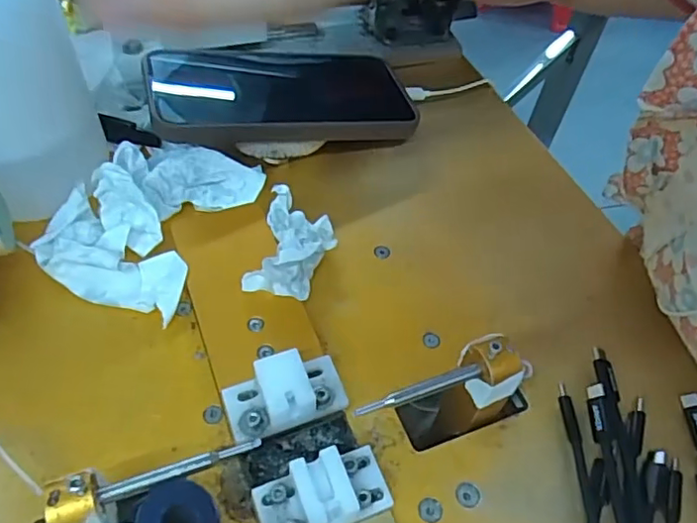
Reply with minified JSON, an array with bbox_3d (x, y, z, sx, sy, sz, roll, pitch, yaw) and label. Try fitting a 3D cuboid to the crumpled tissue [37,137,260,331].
[{"bbox_3d":[-0.105,-0.024,0.312,0.081,0.035,0.103,27,55,12],"label":"crumpled tissue"}]

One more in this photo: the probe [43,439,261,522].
[{"bbox_3d":[-0.066,0.076,0.203,0.070,0.011,0.016,-9,56,-14],"label":"probe"}]

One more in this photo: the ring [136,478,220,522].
[{"bbox_3d":[-0.060,0.091,0.207,0.027,0.011,0.026,2,51,-2],"label":"ring"}]

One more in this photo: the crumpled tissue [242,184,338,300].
[{"bbox_3d":[-0.028,-0.008,0.304,0.038,0.031,0.063,12,53,1],"label":"crumpled tissue"}]

